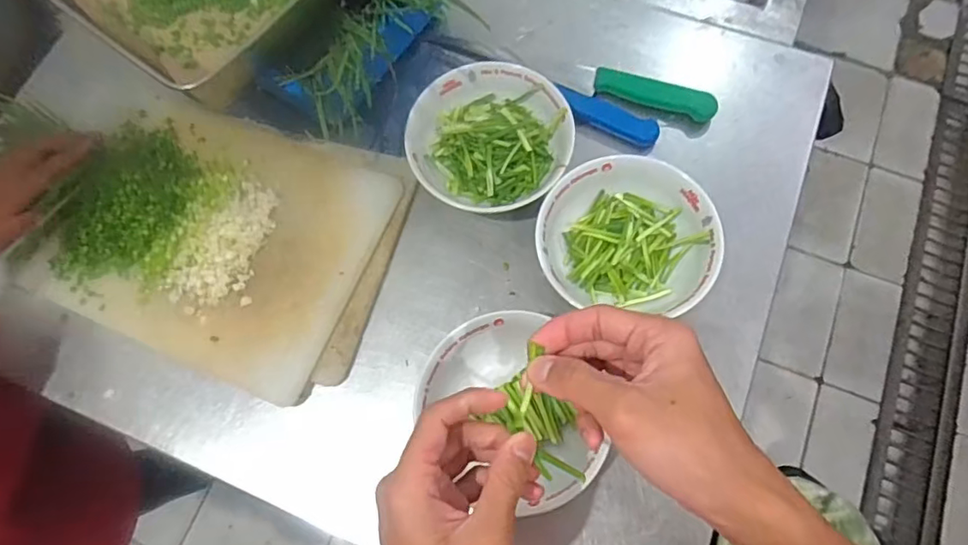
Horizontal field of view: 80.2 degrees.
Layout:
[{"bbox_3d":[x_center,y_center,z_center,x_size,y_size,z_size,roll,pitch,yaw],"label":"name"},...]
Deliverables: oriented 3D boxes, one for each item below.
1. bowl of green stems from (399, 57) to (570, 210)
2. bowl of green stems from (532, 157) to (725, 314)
[{"bbox_3d":[0.004,-0.124,0.539,0.144,0.050,0.132,0,74,1],"label":"bowl of green stems"},{"bbox_3d":[0.122,-0.033,0.505,0.145,0.055,0.127,9,74,3],"label":"bowl of green stems"}]

